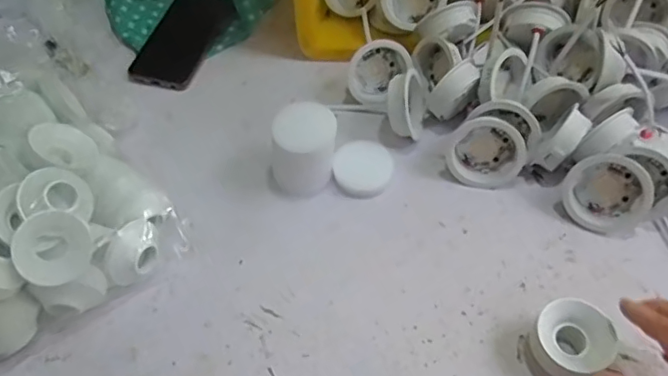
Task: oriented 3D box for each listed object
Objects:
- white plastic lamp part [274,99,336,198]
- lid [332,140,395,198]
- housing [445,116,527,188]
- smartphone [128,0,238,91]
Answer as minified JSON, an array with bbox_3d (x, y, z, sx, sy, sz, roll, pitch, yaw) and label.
[{"bbox_3d":[-0.029,-0.037,0.526,0.064,0.074,0.052,-8,52,-5],"label":"white plastic lamp part"},{"bbox_3d":[0.029,-0.020,0.558,0.059,0.009,0.067,11,53,9],"label":"lid"},{"bbox_3d":[0.147,-0.034,0.546,0.070,0.068,0.026,19,15,3],"label":"housing"},{"bbox_3d":[-0.188,-0.184,0.691,0.082,0.013,0.175,15,54,12],"label":"smartphone"}]

